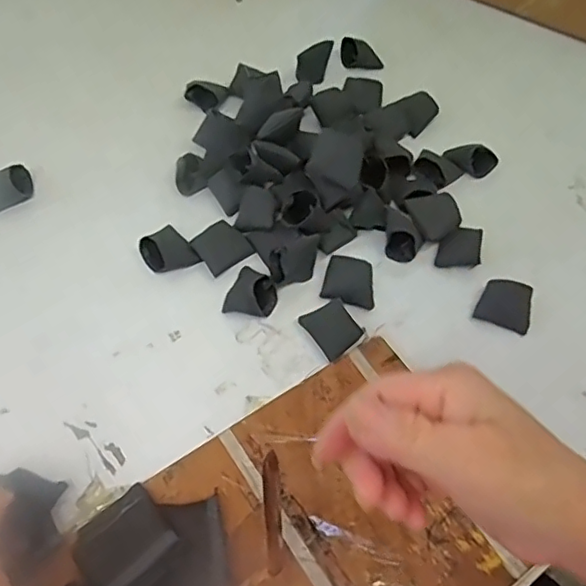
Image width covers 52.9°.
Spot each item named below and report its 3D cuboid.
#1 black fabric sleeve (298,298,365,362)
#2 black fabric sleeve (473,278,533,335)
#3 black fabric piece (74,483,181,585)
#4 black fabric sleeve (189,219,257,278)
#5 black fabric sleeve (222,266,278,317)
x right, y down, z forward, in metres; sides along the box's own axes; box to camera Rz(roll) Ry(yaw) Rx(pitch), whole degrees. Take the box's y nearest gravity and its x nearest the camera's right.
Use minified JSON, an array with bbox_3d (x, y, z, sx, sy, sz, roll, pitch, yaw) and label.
[{"bbox_3d":[0.030,0.027,0.442,0.034,0.015,0.041,-33,67,-11],"label":"black fabric sleeve"},{"bbox_3d":[0.166,0.008,0.457,0.040,0.017,0.034,23,61,10],"label":"black fabric sleeve"},{"bbox_3d":[-0.100,0.145,0.347,0.051,0.004,0.047,-35,59,-25],"label":"black fabric piece"},{"bbox_3d":[-0.056,-0.037,0.467,0.038,0.014,0.034,-35,67,-21],"label":"black fabric sleeve"},{"bbox_3d":[-0.030,-0.003,0.448,0.036,0.023,0.040,16,60,6],"label":"black fabric sleeve"}]

